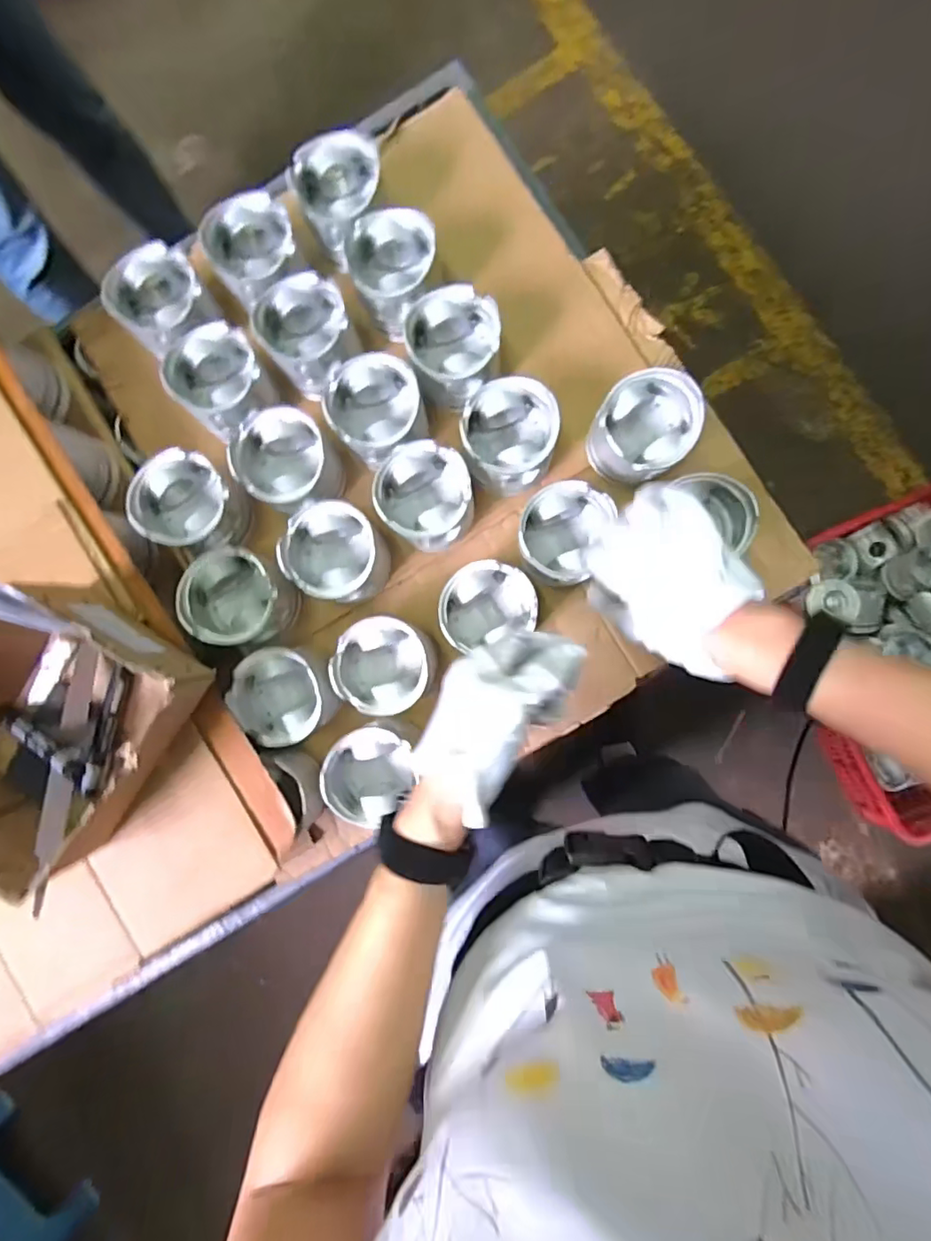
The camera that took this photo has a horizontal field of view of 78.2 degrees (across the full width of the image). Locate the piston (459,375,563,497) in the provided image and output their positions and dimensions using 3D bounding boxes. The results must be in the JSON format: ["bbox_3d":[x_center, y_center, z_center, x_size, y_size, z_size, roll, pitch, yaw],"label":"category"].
[{"bbox_3d":[0.044,-0.181,0.581,0.090,0.083,0.099,0,87,3],"label":"piston"}]

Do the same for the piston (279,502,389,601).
[{"bbox_3d":[-0.131,-0.066,0.586,0.097,0.066,0.095,37,89,5],"label":"piston"}]

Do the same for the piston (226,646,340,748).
[{"bbox_3d":[-0.181,0.076,0.582,0.096,0.073,0.088,0,87,3],"label":"piston"}]

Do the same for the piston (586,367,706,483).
[{"bbox_3d":[0.174,-0.185,0.570,0.089,0.081,0.101,41,90,5],"label":"piston"}]

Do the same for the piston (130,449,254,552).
[{"bbox_3d":[-0.279,-0.117,0.590,0.092,0.069,0.096,0,87,3],"label":"piston"}]

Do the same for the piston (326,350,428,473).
[{"bbox_3d":[-0.088,-0.214,0.589,0.092,0.073,0.098,0,87,3],"label":"piston"}]

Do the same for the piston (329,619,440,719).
[{"bbox_3d":[-0.079,0.046,0.581,0.095,0.085,0.089,0,87,3],"label":"piston"}]

